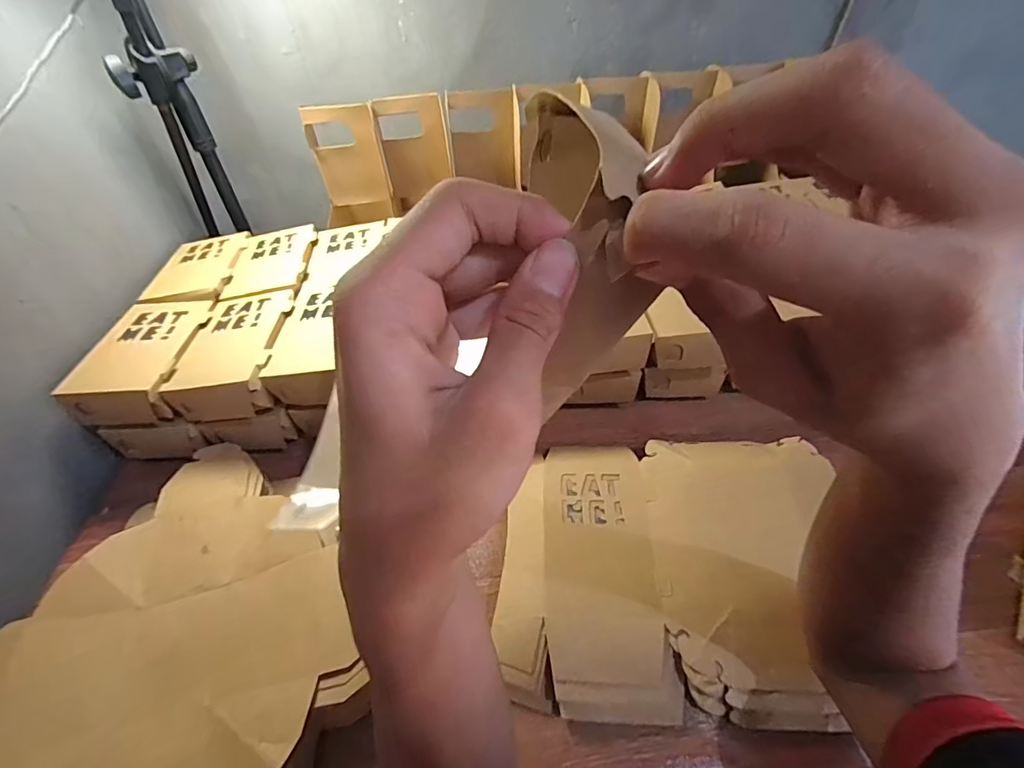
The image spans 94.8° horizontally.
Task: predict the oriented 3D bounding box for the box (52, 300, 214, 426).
[{"bbox_3d":[-0.375,-0.030,0.486,0.091,0.039,0.148,-4,46,1],"label":"box"}]

